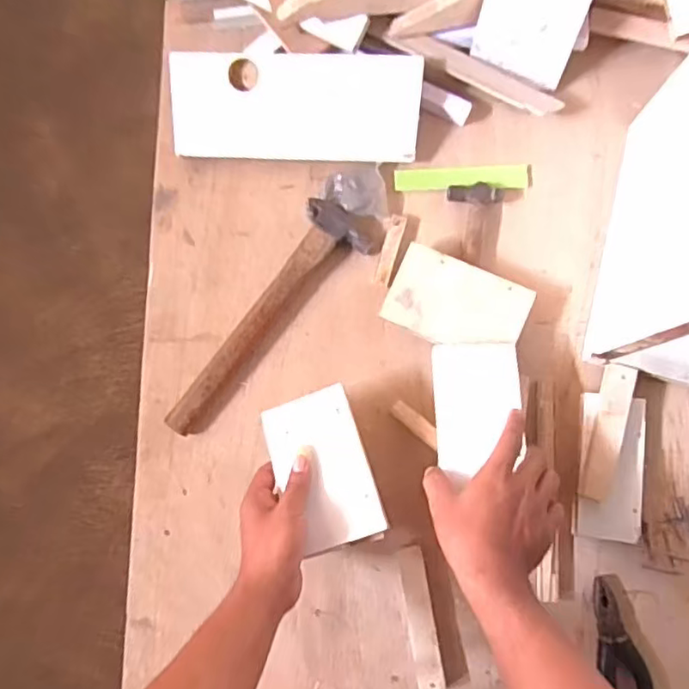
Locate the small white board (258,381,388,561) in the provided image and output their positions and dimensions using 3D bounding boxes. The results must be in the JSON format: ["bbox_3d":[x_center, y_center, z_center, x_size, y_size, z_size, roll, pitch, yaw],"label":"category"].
[{"bbox_3d":[-0.022,0.122,0.583,0.090,0.010,0.147,-20,68,2],"label":"small white board"}]

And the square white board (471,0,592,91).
[{"bbox_3d":[0.208,-0.358,0.672,0.112,0.112,0.008,11,47,1],"label":"square white board"}]

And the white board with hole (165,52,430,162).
[{"bbox_3d":[-0.056,-0.279,0.698,0.282,0.024,0.118,3,102,2],"label":"white board with hole"}]

